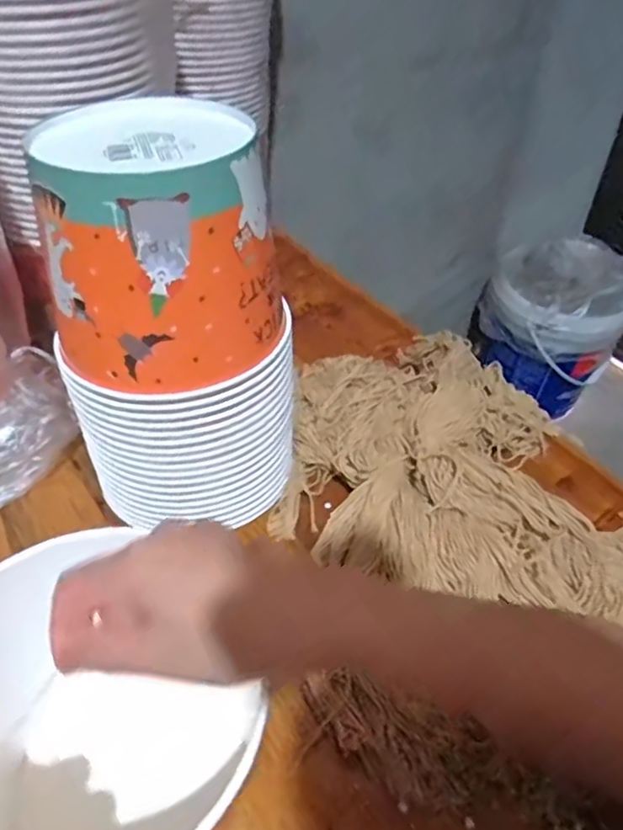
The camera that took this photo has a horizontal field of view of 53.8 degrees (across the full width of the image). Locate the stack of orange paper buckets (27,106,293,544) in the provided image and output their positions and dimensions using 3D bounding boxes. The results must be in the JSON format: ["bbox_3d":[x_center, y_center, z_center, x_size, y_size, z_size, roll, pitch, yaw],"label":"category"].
[{"bbox_3d":[-0.089,-0.049,0.424,0.127,0.266,0.141,30,51,26],"label":"stack of orange paper buckets"}]

